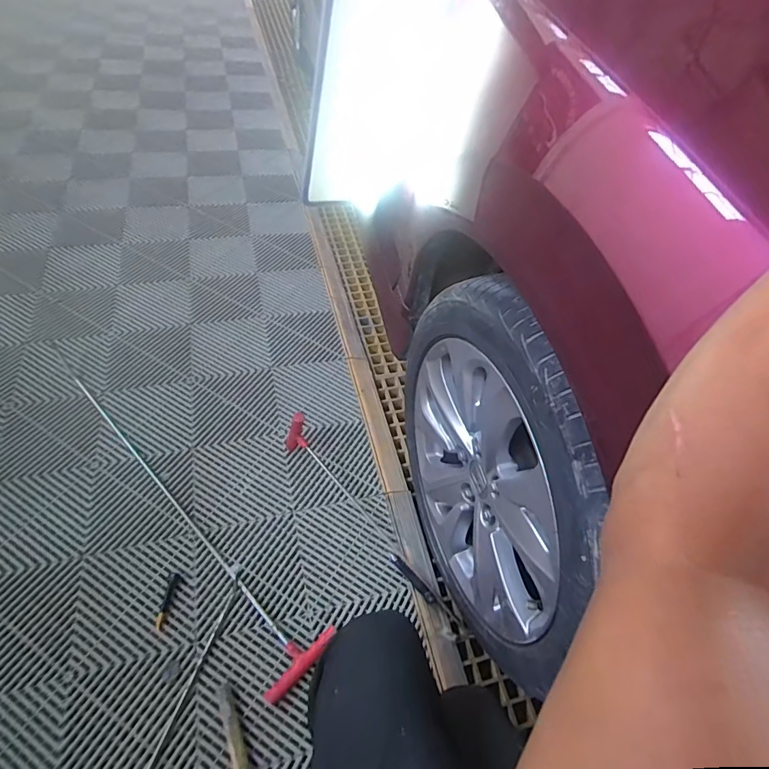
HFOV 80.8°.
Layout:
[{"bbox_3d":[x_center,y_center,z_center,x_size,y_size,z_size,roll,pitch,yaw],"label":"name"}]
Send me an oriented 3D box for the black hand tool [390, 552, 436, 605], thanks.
[{"bbox_3d":[0.055,0.382,0.898,0.022,0.013,0.119,-33,61,-28],"label":"black hand tool"}]

